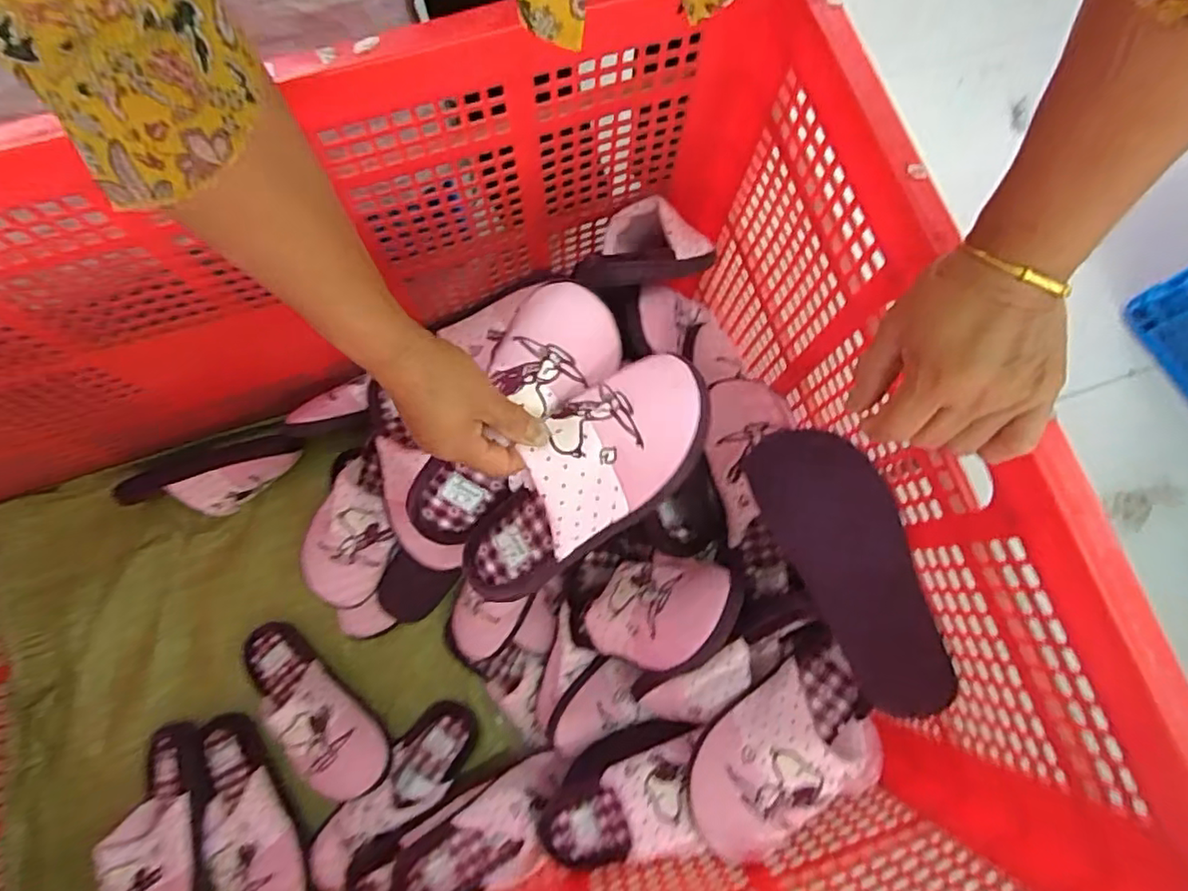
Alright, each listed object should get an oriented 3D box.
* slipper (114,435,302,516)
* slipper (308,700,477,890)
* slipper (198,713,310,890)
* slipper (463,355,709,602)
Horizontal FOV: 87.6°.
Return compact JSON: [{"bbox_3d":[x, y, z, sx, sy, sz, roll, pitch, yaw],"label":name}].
[{"bbox_3d":[-0.501,0.042,0.810,0.247,0.078,0.094,-11,77,-4],"label":"slipper"},{"bbox_3d":[-0.240,0.420,0.745,0.082,0.045,0.239,43,79,8],"label":"slipper"},{"bbox_3d":[-0.410,0.441,0.726,0.096,0.045,0.238,-26,79,-7],"label":"slipper"},{"bbox_3d":[-0.014,0.031,0.478,0.235,0.075,0.097,-45,81,18],"label":"slipper"}]

